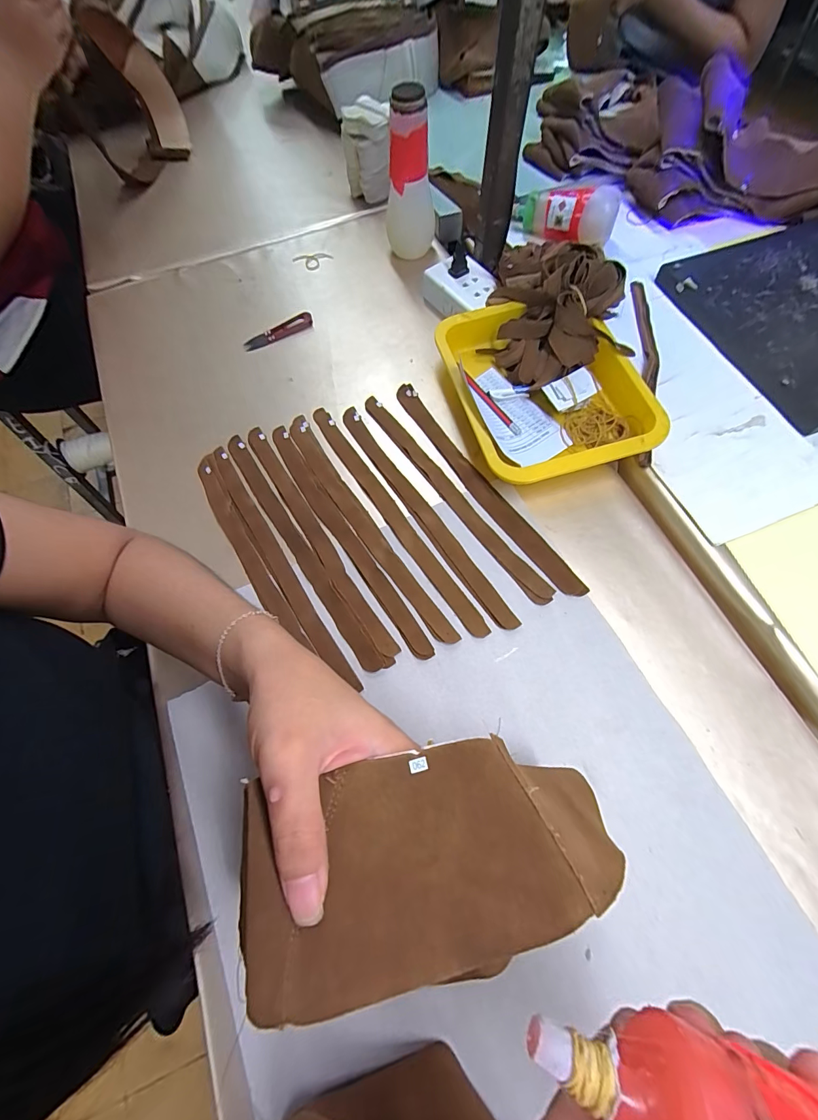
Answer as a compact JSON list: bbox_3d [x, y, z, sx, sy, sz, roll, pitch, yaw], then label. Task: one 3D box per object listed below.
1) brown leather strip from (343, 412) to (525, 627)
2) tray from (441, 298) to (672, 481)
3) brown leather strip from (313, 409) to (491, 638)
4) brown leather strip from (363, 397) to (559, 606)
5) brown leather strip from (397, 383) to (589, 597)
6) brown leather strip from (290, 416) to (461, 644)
[{"bbox_3d":[0.011,-0.057,0.439,0.023,0.006,0.317,-32,70,-11],"label":"brown leather strip"},{"bbox_3d":[0.154,-0.202,0.472,0.194,0.044,0.246,-17,68,-5],"label":"tray"},{"bbox_3d":[-0.022,-0.052,0.439,0.023,0.006,0.328,-32,70,-11],"label":"brown leather strip"},{"bbox_3d":[0.044,-0.078,0.446,0.027,0.004,0.314,-34,70,-11],"label":"brown leather strip"},{"bbox_3d":[0.079,-0.088,0.452,0.030,0.007,0.320,-30,70,-15],"label":"brown leather strip"},{"bbox_3d":[-0.052,-0.044,0.432,0.027,0.005,0.319,-32,70,-11],"label":"brown leather strip"}]

